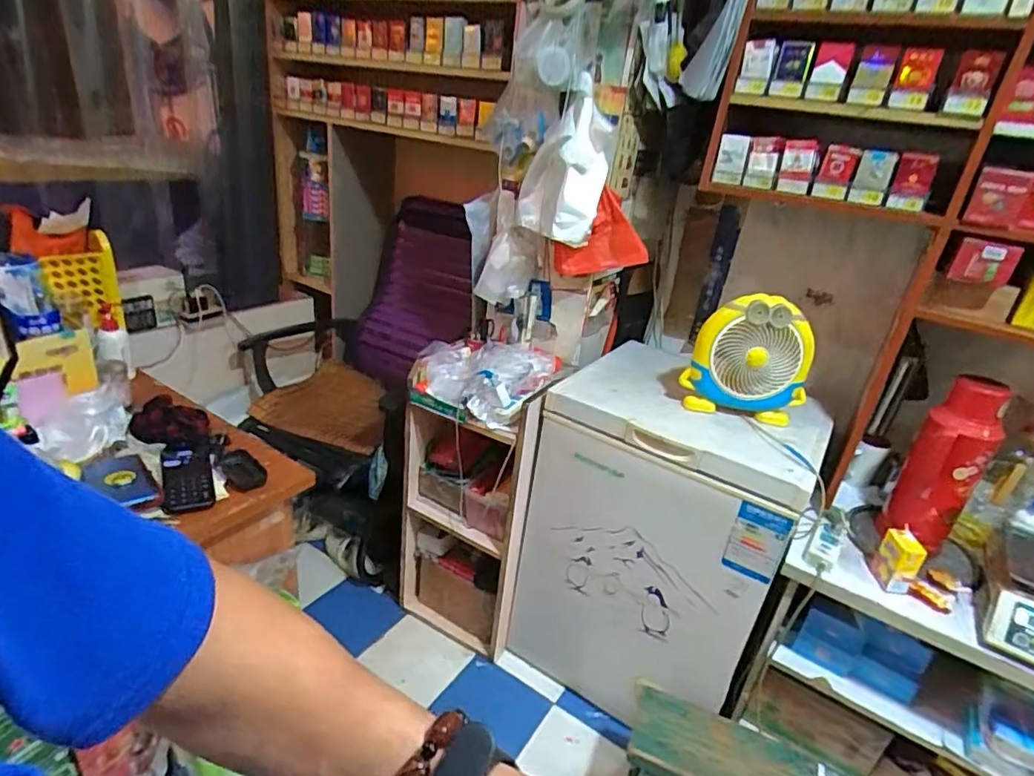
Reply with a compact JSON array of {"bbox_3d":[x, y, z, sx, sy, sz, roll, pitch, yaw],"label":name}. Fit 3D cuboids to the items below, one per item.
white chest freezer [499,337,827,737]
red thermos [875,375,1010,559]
[{"bbox_3d":[0.371,0.349,1.485,0.559,0.713,0.507,22,30,28],"label":"white chest freezer"},{"bbox_3d":[0.873,0.157,1.182,0.114,0.344,0.126,-15,34,-38],"label":"red thermos"}]

